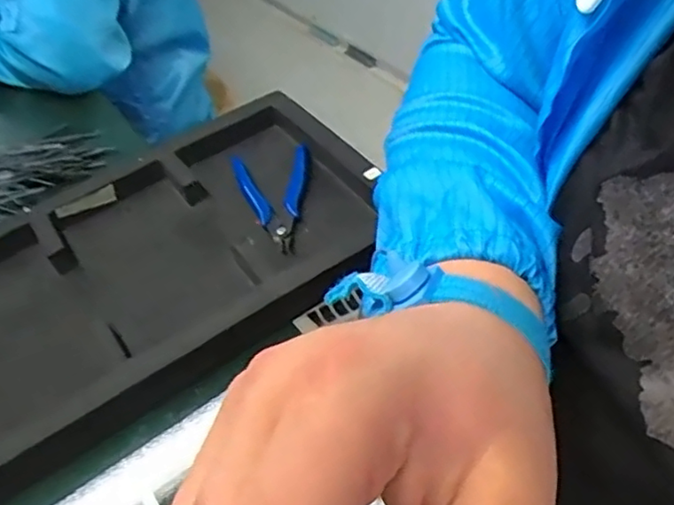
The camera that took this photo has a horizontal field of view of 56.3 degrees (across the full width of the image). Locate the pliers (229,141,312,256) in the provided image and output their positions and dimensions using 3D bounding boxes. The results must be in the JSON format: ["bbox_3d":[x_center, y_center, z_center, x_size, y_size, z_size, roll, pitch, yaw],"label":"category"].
[{"bbox_3d":[-0.051,-0.046,0.508,0.064,0.009,0.114,-11,45,2],"label":"pliers"}]

